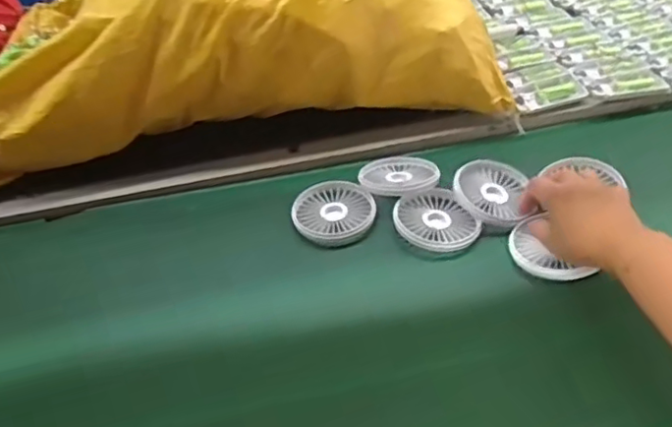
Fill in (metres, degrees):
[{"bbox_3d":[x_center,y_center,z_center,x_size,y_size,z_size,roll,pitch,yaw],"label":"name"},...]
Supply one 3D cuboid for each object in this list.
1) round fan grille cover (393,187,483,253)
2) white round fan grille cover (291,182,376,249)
[{"bbox_3d":[0.100,0.006,0.592,0.079,0.020,0.081,-4,42,4],"label":"round fan grille cover"},{"bbox_3d":[-0.001,0.000,0.620,0.088,0.016,0.077,-15,55,-16],"label":"white round fan grille cover"}]

